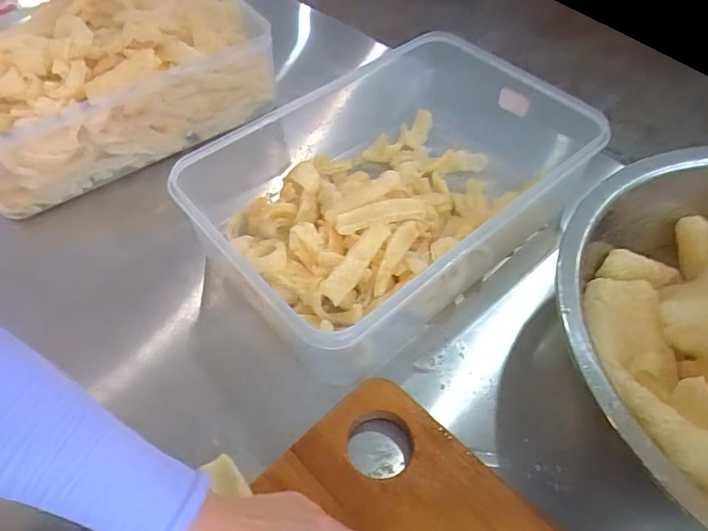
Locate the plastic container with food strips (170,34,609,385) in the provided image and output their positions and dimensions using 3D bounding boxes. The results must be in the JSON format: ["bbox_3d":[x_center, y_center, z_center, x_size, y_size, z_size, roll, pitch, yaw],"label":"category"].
[{"bbox_3d":[0.052,-0.086,0.515,0.384,0.096,0.255,-33,60,-21],"label":"plastic container with food strips"}]

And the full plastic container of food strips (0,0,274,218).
[{"bbox_3d":[-0.279,-0.217,0.587,0.340,0.128,0.185,-29,59,-18],"label":"full plastic container of food strips"}]

